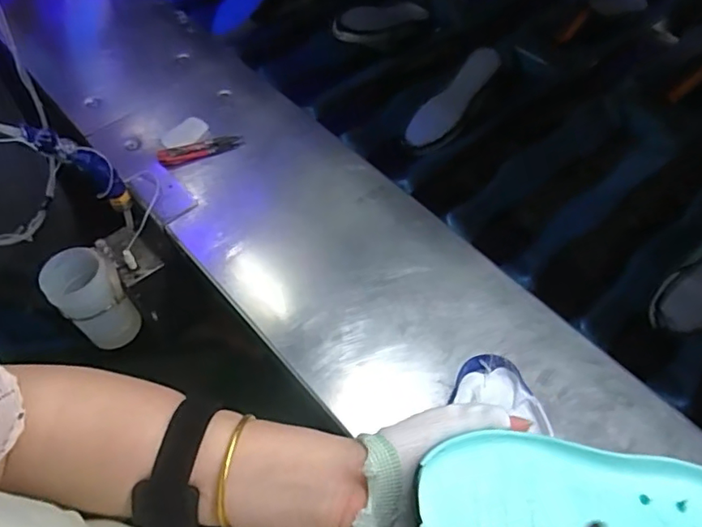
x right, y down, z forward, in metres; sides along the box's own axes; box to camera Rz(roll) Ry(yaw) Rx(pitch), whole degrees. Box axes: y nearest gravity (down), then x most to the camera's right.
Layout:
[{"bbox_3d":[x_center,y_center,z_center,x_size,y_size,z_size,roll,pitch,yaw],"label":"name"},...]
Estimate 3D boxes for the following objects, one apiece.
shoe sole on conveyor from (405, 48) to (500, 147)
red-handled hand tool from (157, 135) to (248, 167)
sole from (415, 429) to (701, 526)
[{"bbox_3d":[0.139,-0.224,0.748,0.161,0.009,0.053,-48,64,5],"label":"shoe sole on conveyor"},{"bbox_3d":[-0.184,-0.139,0.677,0.104,0.010,0.024,-15,57,-11],"label":"red-handled hand tool"},{"bbox_3d":[0.131,0.132,0.287,0.192,0.023,0.076,7,55,-4],"label":"sole"}]

